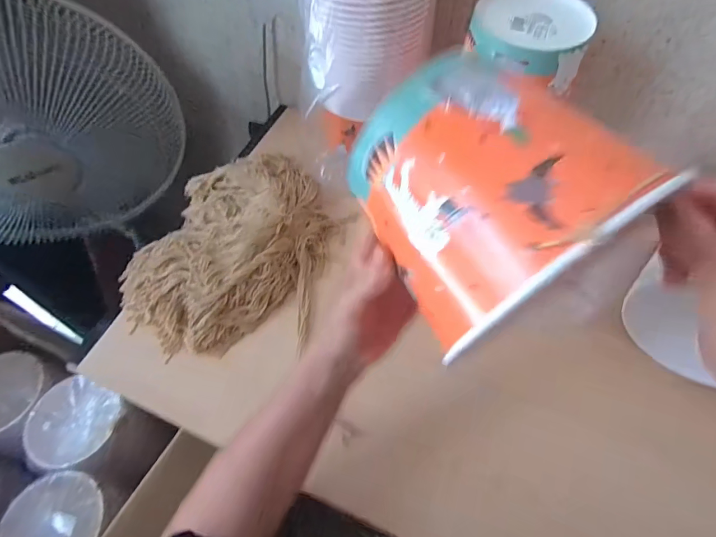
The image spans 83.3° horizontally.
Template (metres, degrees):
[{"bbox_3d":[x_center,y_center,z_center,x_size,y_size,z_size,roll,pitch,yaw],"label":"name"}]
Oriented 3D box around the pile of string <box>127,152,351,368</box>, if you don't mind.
[{"bbox_3d":[-0.177,-0.040,0.591,0.258,0.077,0.330,17,58,13],"label":"pile of string"}]

